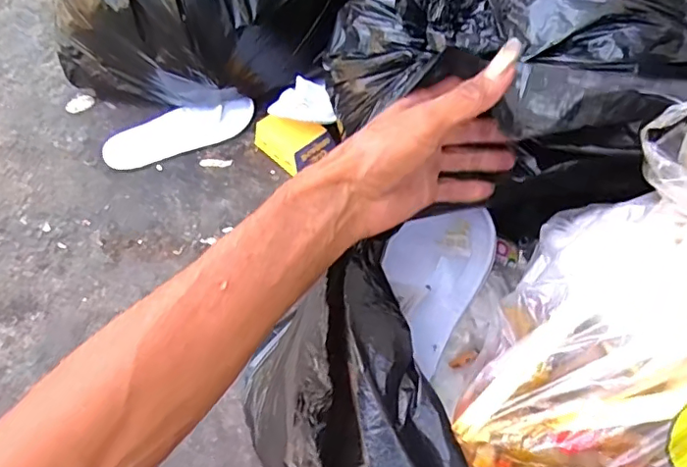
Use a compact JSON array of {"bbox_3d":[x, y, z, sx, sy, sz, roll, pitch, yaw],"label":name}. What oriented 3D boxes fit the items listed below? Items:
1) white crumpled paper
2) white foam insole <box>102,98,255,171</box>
[{"bbox_3d":[-0.061,-0.210,0.867,0.099,0.022,0.079,6,56,5],"label":"white crumpled paper"},{"bbox_3d":[-0.281,-0.177,0.948,0.253,0.015,0.093,-18,67,-2],"label":"white foam insole"}]

